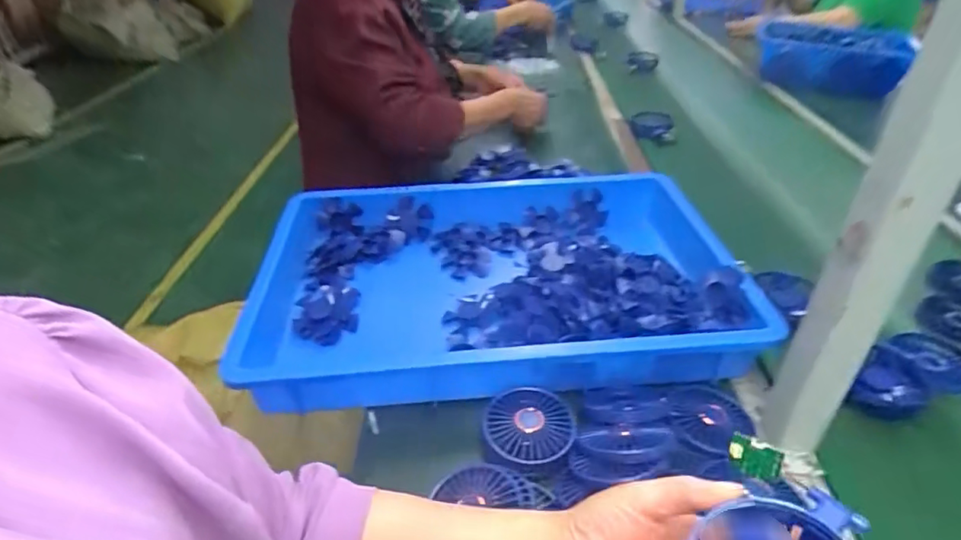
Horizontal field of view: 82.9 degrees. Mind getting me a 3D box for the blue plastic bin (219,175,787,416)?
[{"bbox_3d":[0.003,0.011,0.711,0.575,0.098,0.377,-2,36,-4],"label":"blue plastic bin"}]

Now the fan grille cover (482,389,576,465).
[{"bbox_3d":[0.047,0.145,0.526,0.084,0.013,0.085,3,36,2],"label":"fan grille cover"}]

